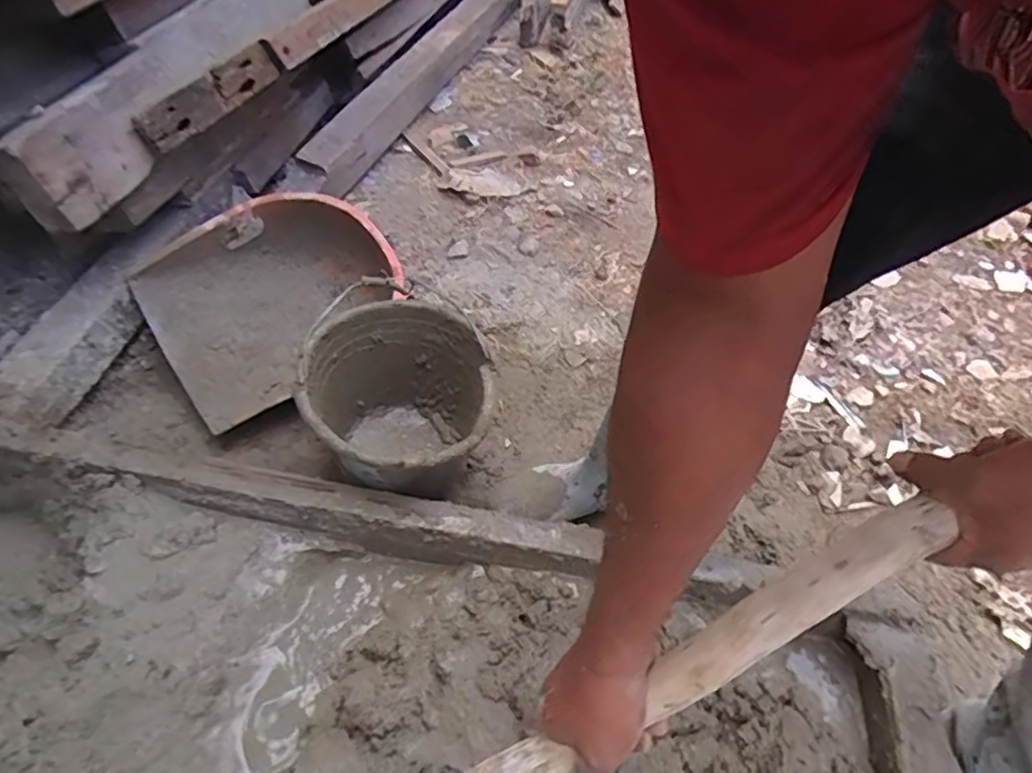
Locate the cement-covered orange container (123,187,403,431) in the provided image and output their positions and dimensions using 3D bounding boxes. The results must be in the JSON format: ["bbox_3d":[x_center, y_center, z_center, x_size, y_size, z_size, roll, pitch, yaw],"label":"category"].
[{"bbox_3d":[-0.428,-0.156,1.153,0.377,0.176,0.423,38,54,25],"label":"cement-covered orange container"}]

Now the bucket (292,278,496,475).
[{"bbox_3d":[-0.177,0.050,0.976,0.261,0.223,0.308,-15,51,-20],"label":"bucket"}]

